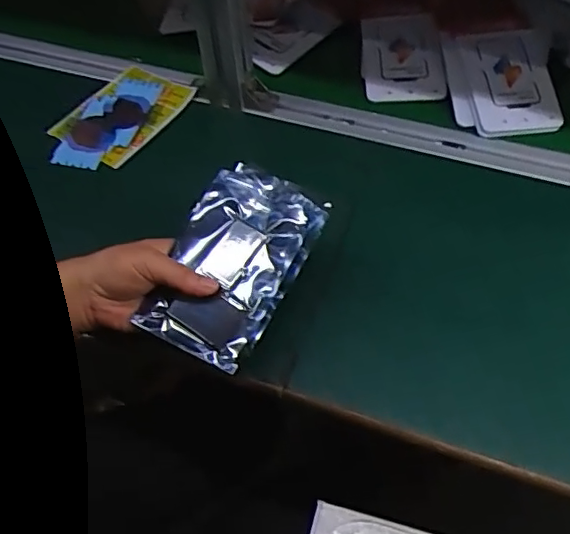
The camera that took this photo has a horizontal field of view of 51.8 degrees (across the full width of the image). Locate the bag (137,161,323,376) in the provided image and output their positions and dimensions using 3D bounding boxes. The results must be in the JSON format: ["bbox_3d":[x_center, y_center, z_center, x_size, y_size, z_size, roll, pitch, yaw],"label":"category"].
[{"bbox_3d":[-0.043,-0.005,0.462,0.100,0.030,0.154,27,75,17],"label":"bag"}]

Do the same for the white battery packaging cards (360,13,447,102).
[{"bbox_3d":[0.135,-0.244,0.683,0.090,0.010,0.129,-7,65,12],"label":"white battery packaging cards"}]

